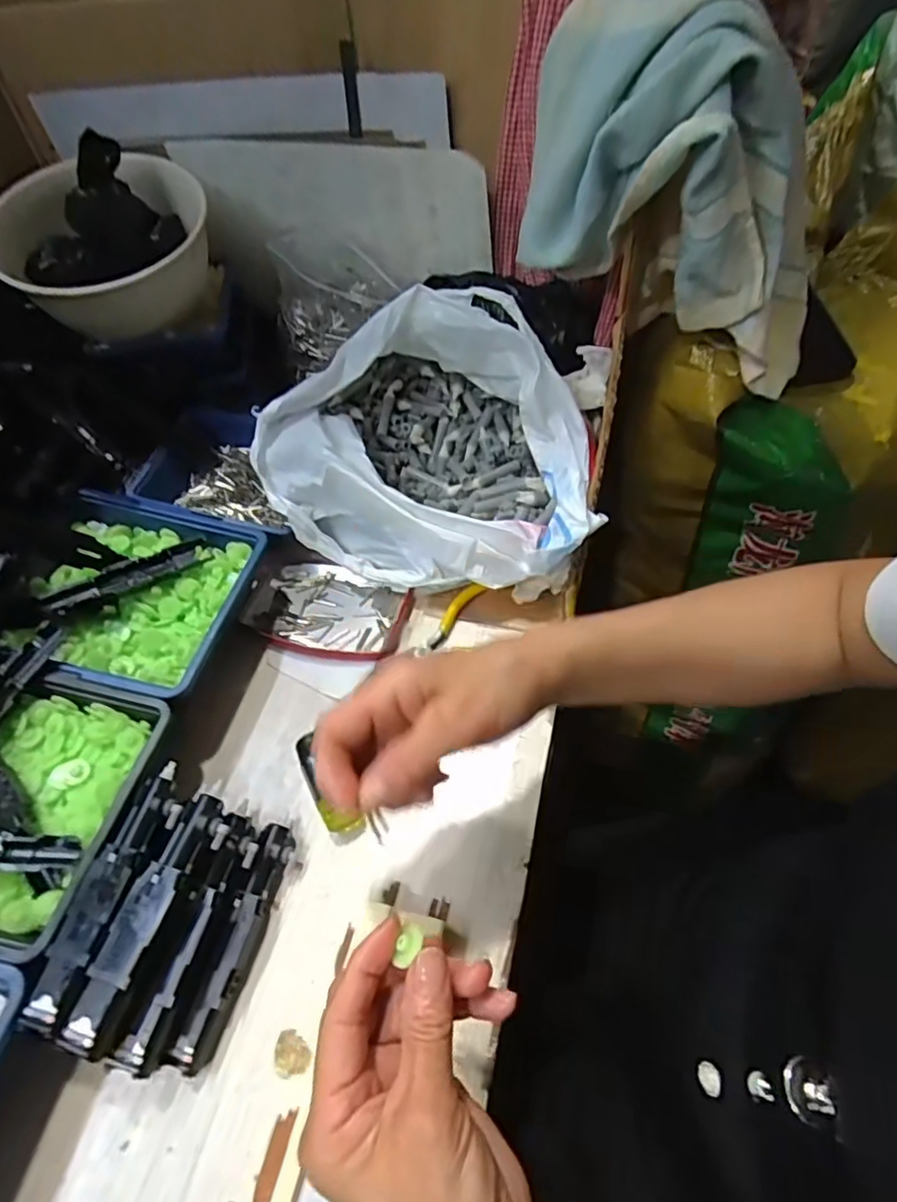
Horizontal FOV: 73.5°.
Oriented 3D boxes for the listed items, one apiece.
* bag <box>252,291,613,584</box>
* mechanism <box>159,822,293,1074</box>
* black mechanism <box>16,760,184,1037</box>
[{"bbox_3d":[-0.015,-0.129,0.477,0.253,0.139,0.207,11,55,12],"label":"bag"},{"bbox_3d":[-0.114,0.186,0.333,0.021,0.021,0.118,9,55,11],"label":"mechanism"},{"bbox_3d":[-0.174,0.149,0.314,0.027,0.013,0.126,10,55,11],"label":"black mechanism"}]

